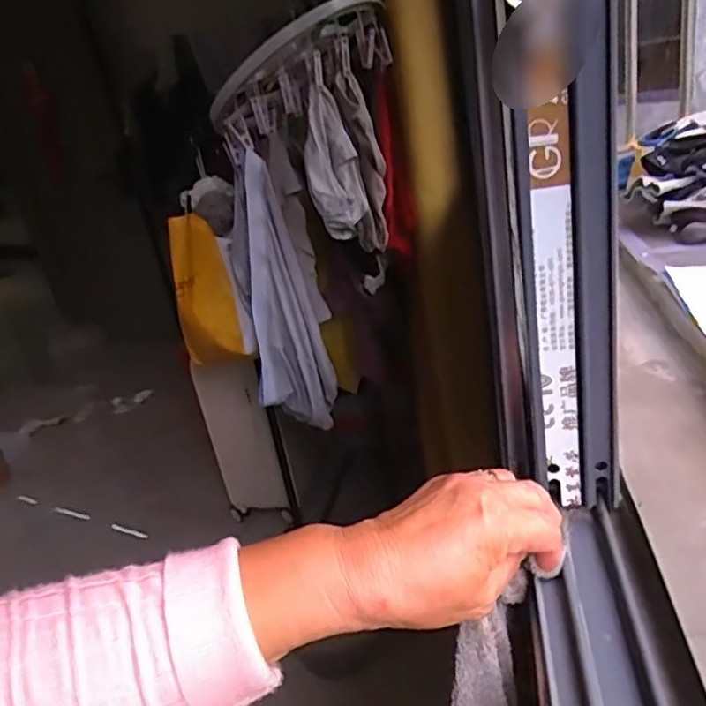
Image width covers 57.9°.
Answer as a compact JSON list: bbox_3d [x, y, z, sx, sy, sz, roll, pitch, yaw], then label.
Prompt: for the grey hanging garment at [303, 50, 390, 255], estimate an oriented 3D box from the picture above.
[{"bbox_3d":[-0.020,-0.306,1.057,0.107,0.283,0.078,-7,25,8],"label":"grey hanging garment"}]

